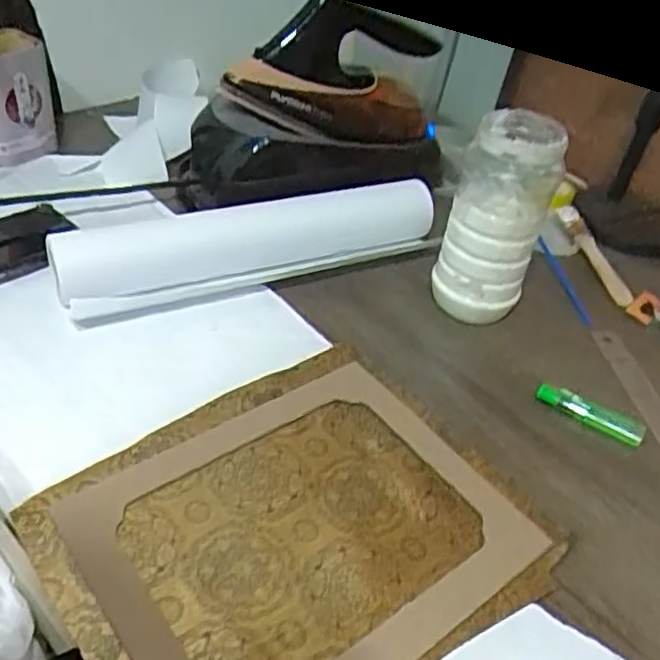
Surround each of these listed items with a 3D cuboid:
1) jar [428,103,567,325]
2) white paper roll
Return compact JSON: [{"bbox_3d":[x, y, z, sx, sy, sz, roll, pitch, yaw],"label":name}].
[{"bbox_3d":[0.140,-0.092,0.594,0.081,0.171,0.074,5,40,-4],"label":"jar"},{"bbox_3d":[-0.061,-0.078,0.621,0.350,0.056,0.070,-17,46,-27],"label":"white paper roll"}]

